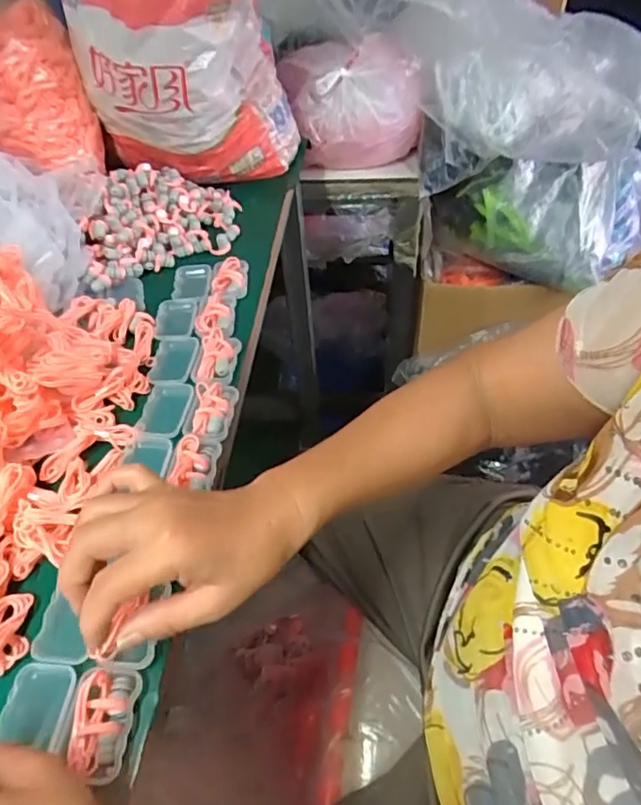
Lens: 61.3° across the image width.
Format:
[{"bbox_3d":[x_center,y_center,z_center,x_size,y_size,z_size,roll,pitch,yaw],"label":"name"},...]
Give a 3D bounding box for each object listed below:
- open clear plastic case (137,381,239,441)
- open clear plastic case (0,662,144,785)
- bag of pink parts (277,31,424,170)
[{"bbox_3d":[-0.111,0.006,0.450,0.080,0.020,0.059,10,51,12],"label":"open clear plastic case"},{"bbox_3d":[-0.144,0.178,0.307,0.077,0.022,0.052,2,49,6],"label":"open clear plastic case"},{"bbox_3d":[0.043,-0.484,0.861,0.193,0.139,0.191,-8,49,-3],"label":"bag of pink parts"}]

